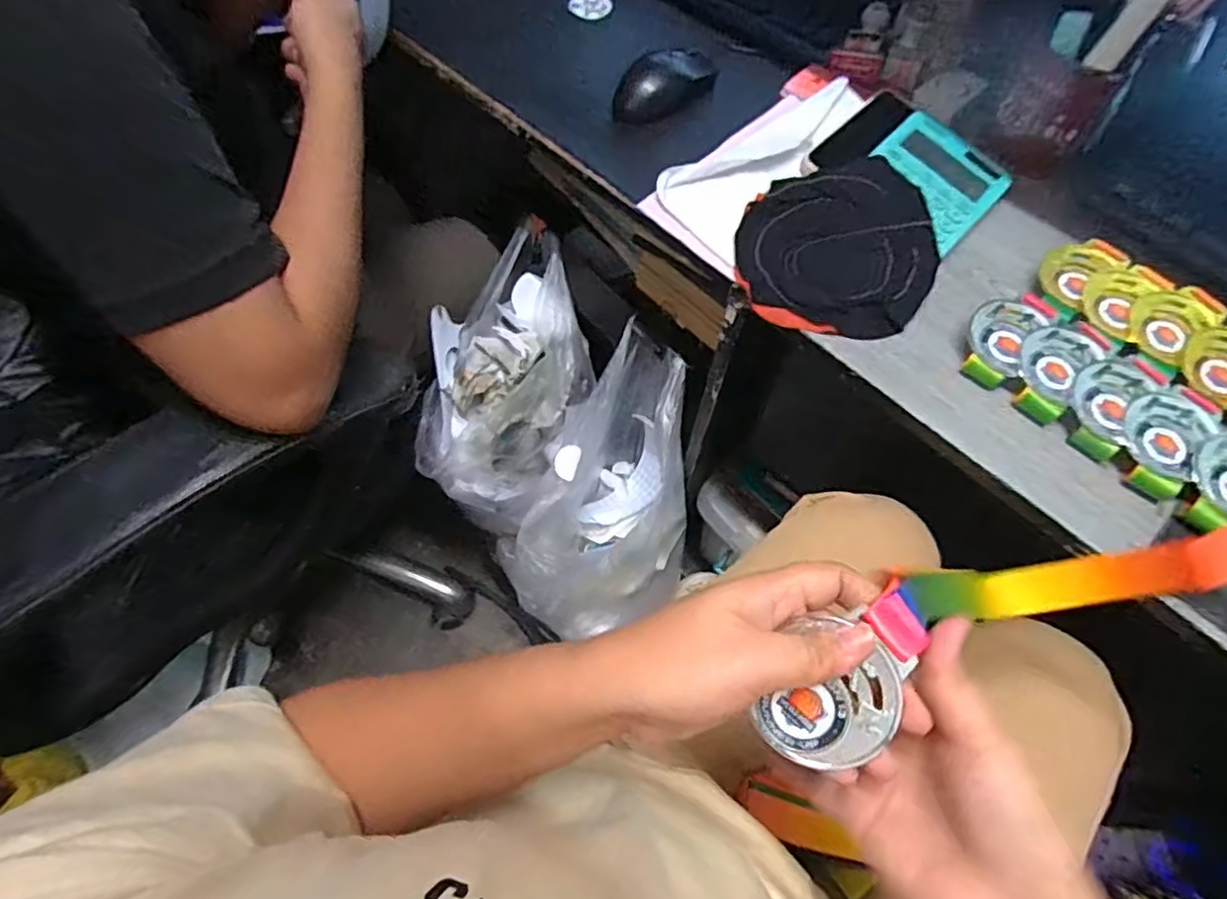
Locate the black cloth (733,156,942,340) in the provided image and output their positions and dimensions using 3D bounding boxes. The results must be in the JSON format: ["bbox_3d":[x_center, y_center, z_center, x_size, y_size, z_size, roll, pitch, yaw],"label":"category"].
[{"bbox_3d":[0.176,-0.162,0.508,0.147,0.034,0.150,10,62,3],"label":"black cloth"}]

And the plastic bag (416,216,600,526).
[{"bbox_3d":[-0.119,-0.085,0.757,0.181,0.154,0.306,9,62,3],"label":"plastic bag"}]

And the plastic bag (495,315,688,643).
[{"bbox_3d":[0.004,0.049,0.744,0.176,0.241,0.269,13,62,5],"label":"plastic bag"}]

